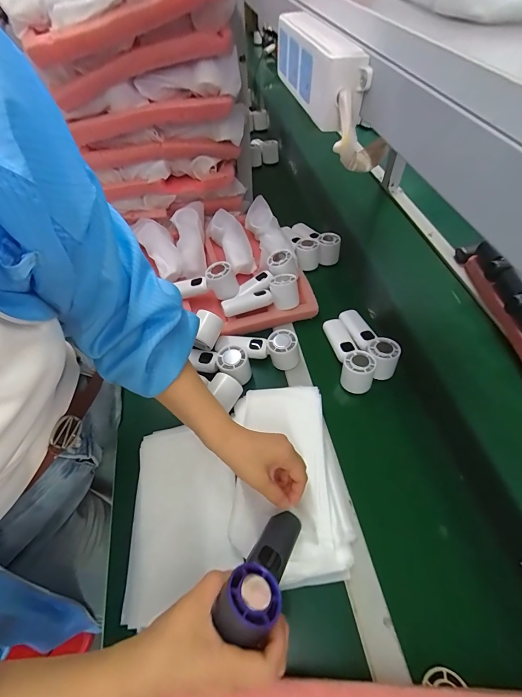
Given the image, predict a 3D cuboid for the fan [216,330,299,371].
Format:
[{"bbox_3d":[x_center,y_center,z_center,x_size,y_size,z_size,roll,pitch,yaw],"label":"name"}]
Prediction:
[{"bbox_3d":[-0.007,-0.006,0.580,0.152,0.051,0.047,7,55,7],"label":"fan"}]

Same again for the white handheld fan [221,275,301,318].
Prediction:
[{"bbox_3d":[-0.002,-0.100,0.626,0.147,0.051,0.051,-9,54,-5],"label":"white handheld fan"}]

